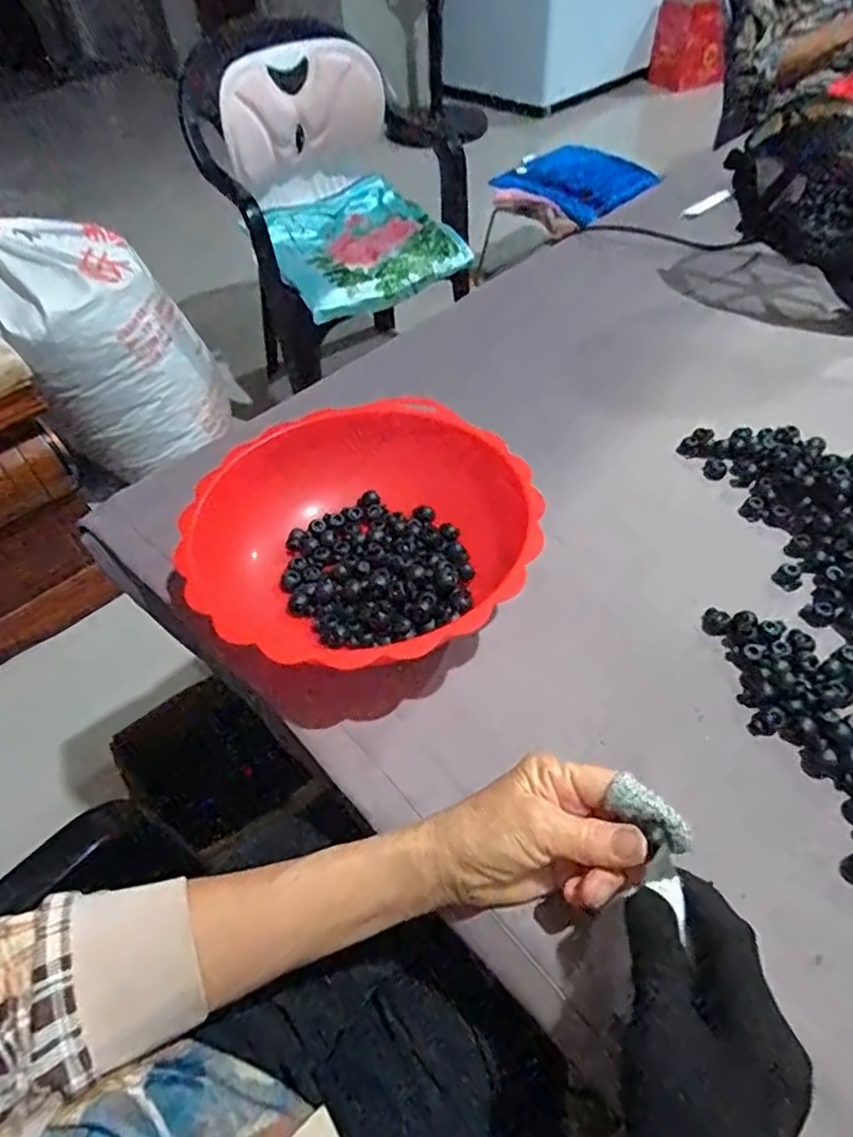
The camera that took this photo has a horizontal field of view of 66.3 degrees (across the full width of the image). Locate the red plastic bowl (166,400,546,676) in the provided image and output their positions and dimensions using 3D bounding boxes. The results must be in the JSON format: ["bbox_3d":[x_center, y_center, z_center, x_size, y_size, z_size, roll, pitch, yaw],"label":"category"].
[{"bbox_3d":[-0.041,-0.025,0.469,0.234,0.067,0.215,-2,49,3],"label":"red plastic bowl"}]

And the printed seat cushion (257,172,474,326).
[{"bbox_3d":[-0.150,-0.670,1.330,0.364,0.107,0.416,-26,52,-17],"label":"printed seat cushion"}]

